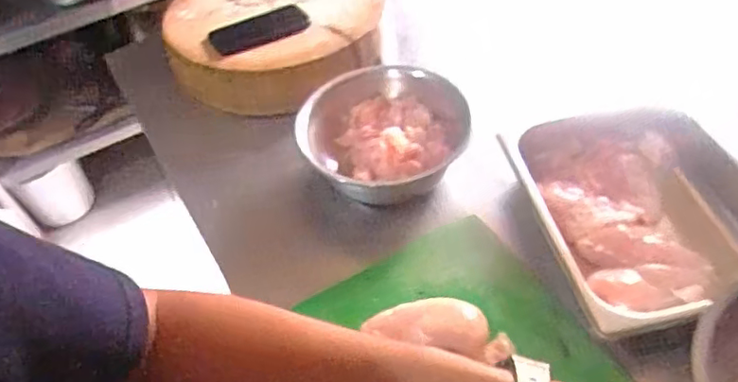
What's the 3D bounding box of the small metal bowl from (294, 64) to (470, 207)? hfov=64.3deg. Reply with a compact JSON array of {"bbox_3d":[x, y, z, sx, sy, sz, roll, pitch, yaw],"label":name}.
[{"bbox_3d":[0.019,-0.081,0.839,0.219,0.099,0.187,6,49,12],"label":"small metal bowl"}]

